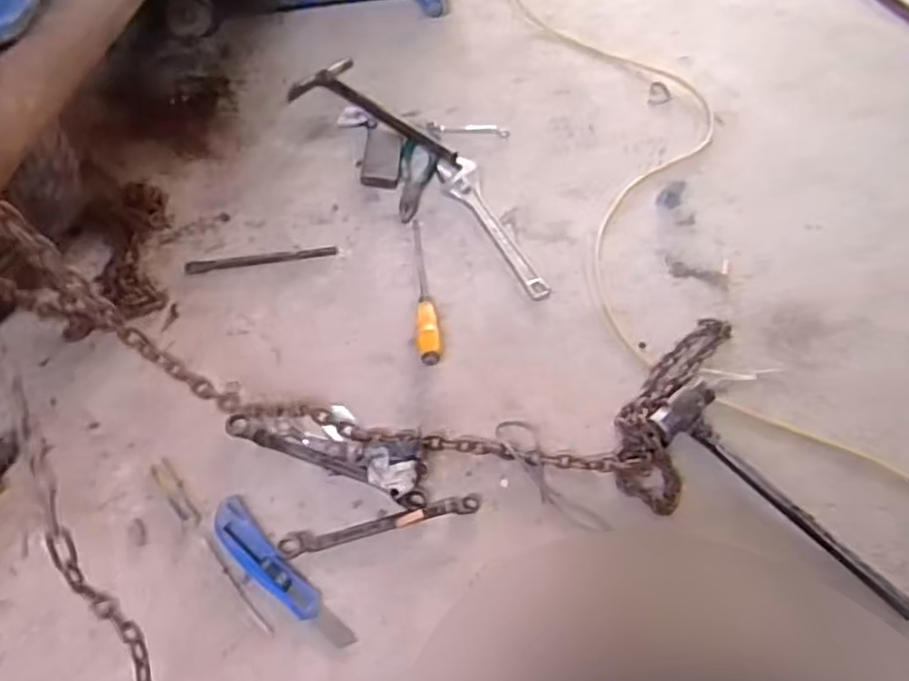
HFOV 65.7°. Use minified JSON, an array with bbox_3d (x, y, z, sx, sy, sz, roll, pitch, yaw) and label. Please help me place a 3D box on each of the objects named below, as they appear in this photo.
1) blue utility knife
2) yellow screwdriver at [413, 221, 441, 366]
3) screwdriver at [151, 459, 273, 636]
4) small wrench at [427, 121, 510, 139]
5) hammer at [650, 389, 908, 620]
[{"bbox_3d":[-0.188,0.248,0.743,0.201,0.025,0.045,42,59,18],"label":"blue utility knife"},{"bbox_3d":[-0.043,-0.077,0.984,0.030,0.026,0.258,0,56,-10],"label":"yellow screwdriver"},{"bbox_3d":[-0.260,0.214,0.746,0.021,0.017,0.227,-32,66,-27],"label":"screwdriver"},{"bbox_3d":[0.025,-0.359,1.201,0.139,0.011,0.038,0,56,-10],"label":"small wrench"},{"bbox_3d":[0.404,0.191,0.860,0.359,0.036,0.104,42,59,20],"label":"hammer"}]

